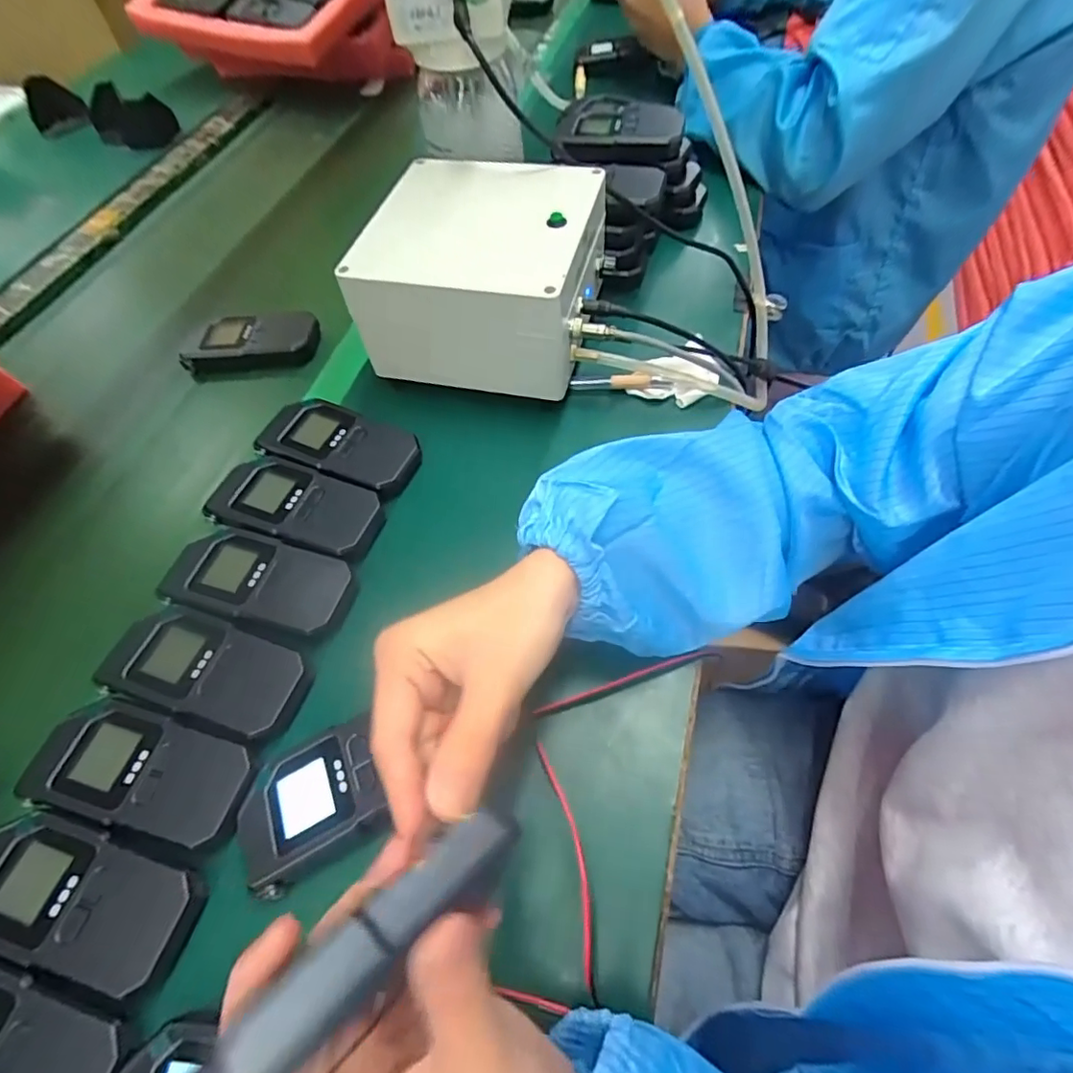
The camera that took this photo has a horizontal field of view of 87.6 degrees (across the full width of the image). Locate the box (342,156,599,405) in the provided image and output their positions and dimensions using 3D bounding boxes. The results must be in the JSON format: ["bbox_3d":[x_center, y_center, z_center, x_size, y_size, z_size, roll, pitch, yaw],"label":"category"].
[{"bbox_3d":[-0.040,-0.207,0.449,0.165,0.100,0.166,11,60,10],"label":"box"}]

